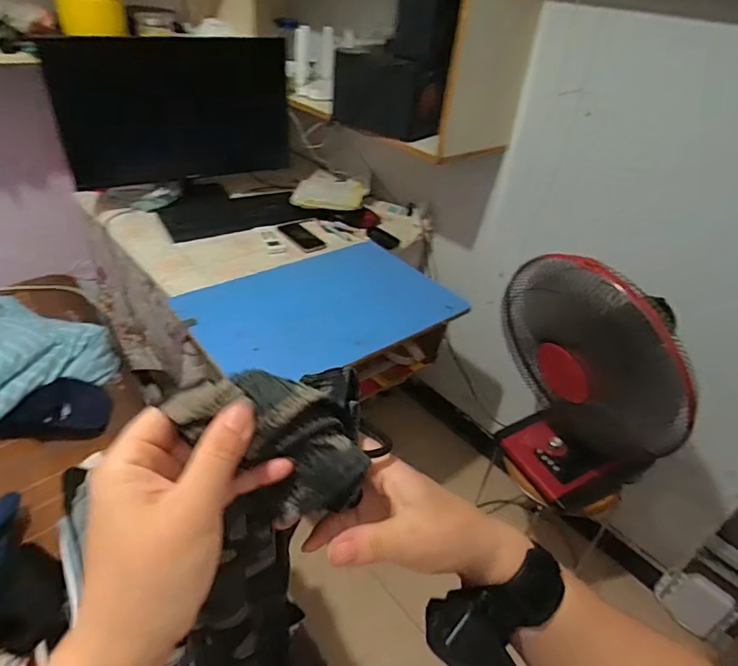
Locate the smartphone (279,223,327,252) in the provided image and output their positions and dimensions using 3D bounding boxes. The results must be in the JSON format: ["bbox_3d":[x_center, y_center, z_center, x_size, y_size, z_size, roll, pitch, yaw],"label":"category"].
[{"bbox_3d":[-0.198,-0.282,1.483,0.083,0.012,0.164,-23,51,-32],"label":"smartphone"}]

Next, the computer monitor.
[{"bbox_3d":[-0.553,-0.638,1.464,0.639,0.376,0.091,-12,41,-24],"label":"computer monitor"}]

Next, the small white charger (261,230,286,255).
[{"bbox_3d":[-0.270,-0.258,1.421,0.057,0.014,0.128,-10,40,-21],"label":"small white charger"}]

